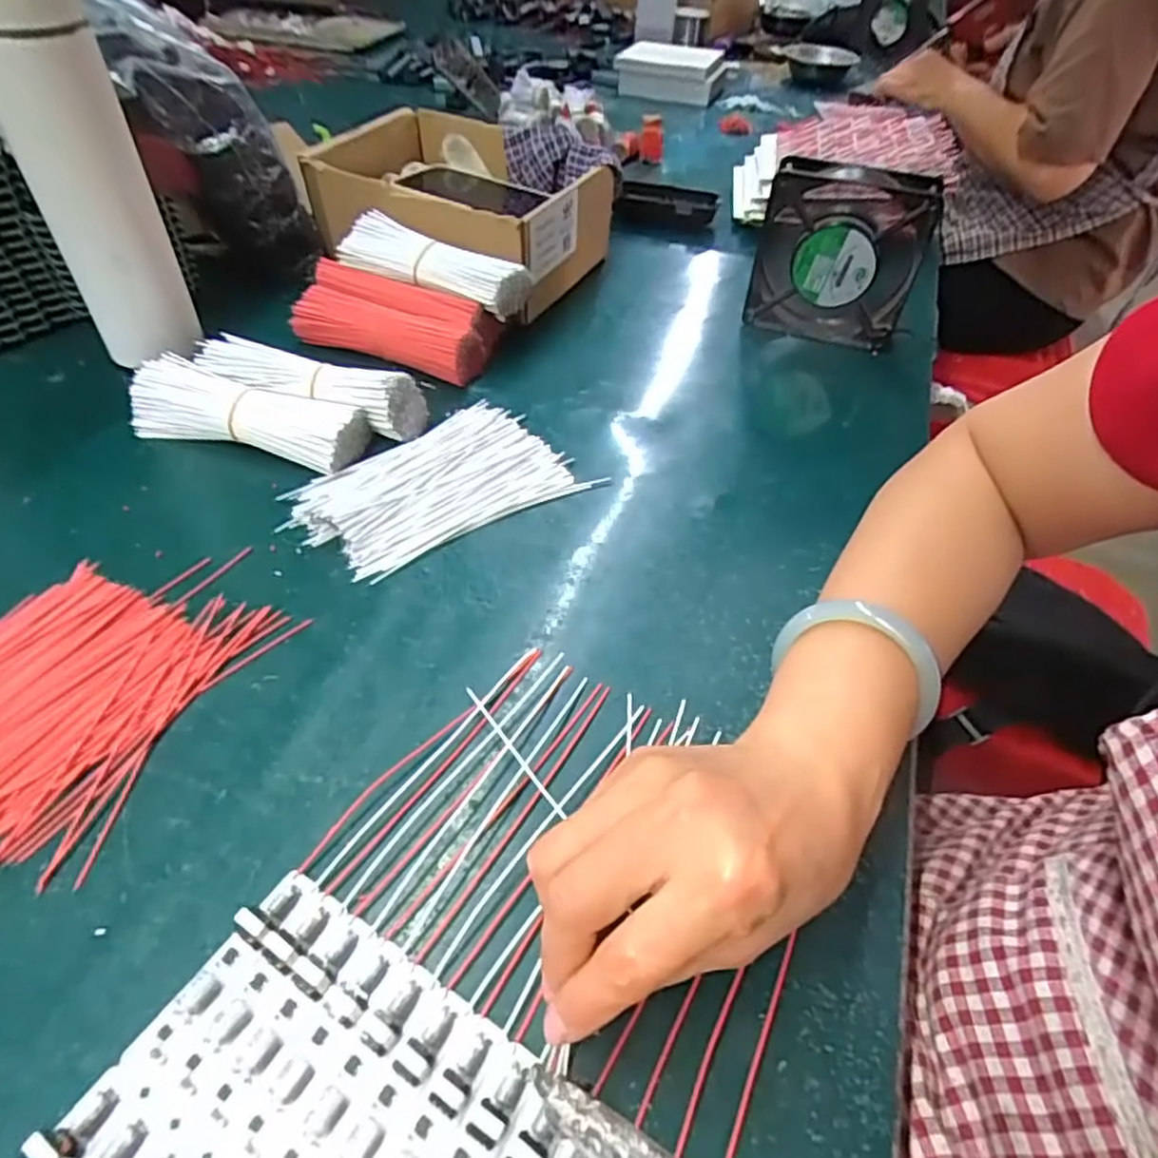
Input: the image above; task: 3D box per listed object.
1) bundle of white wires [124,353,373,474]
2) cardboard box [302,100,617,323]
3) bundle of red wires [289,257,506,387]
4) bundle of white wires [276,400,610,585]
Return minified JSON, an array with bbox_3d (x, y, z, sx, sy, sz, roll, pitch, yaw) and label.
[{"bbox_3d":[-0.212,-0.106,0.445,0.151,0.029,0.044,13,47,9],"label":"bundle of white wires"},{"bbox_3d":[-0.116,-0.330,0.617,0.265,0.087,0.203,22,49,17],"label":"cardboard box"},{"bbox_3d":[-0.141,-0.198,0.527,0.161,0.035,0.070,17,48,12],"label":"bundle of red wires"},{"bbox_3d":[-0.086,-0.058,0.424,0.158,0.014,0.106,-31,55,-28],"label":"bundle of white wires"}]

